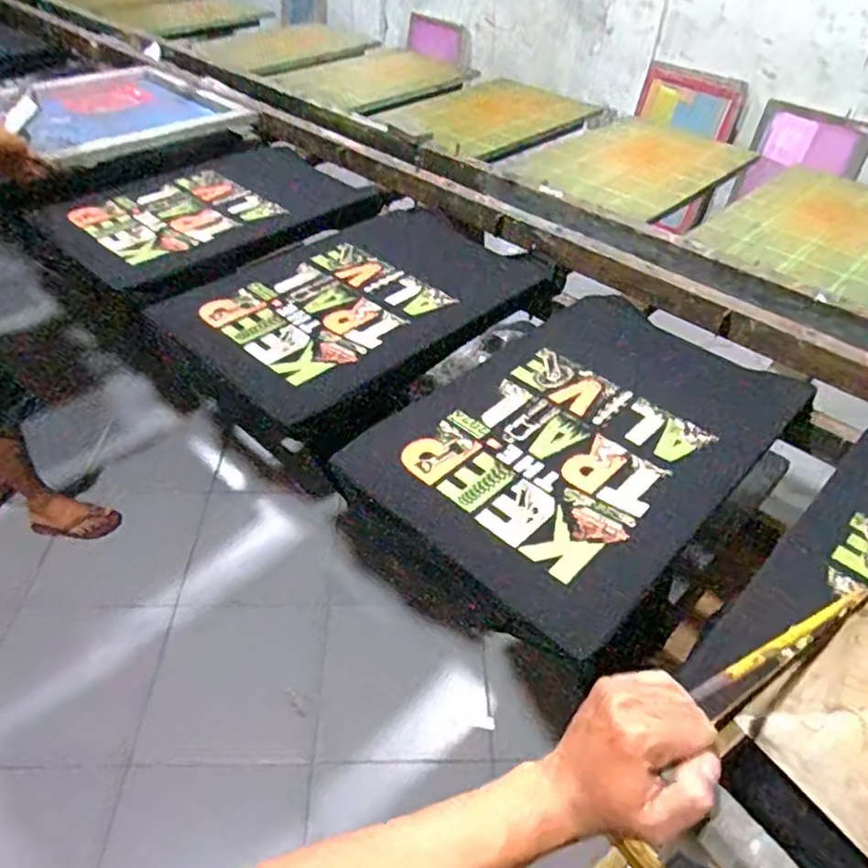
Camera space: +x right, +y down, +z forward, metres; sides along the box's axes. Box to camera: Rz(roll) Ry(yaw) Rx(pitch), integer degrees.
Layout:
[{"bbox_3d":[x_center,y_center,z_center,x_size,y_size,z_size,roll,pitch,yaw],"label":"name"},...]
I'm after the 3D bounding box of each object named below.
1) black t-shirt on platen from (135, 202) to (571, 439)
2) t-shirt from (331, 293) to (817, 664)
[{"bbox_3d":[-0.104,-0.252,1.200,0.416,0.059,0.619,32,49,25],"label":"black t-shirt on platen"},{"bbox_3d":[0.243,-0.006,0.940,0.381,0.051,0.570,34,52,28],"label":"t-shirt"}]

